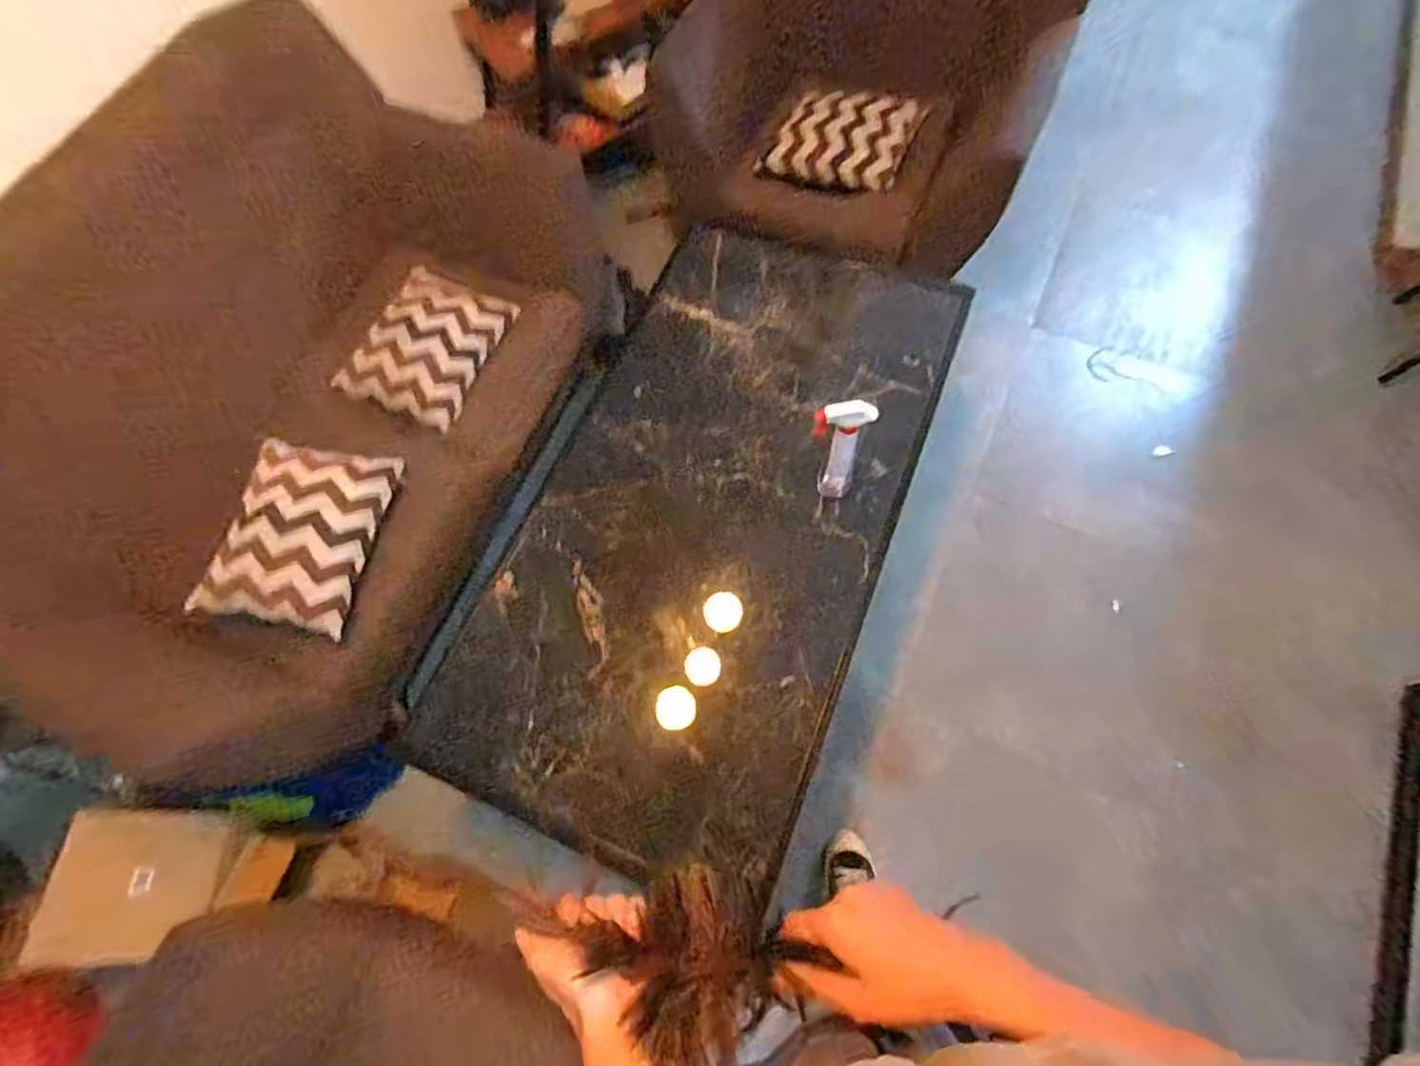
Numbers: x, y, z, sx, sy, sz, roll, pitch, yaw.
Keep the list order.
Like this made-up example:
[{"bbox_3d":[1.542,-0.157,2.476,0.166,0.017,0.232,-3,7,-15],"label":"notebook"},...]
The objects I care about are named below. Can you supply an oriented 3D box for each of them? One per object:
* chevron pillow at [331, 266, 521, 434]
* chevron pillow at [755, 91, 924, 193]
[{"bbox_3d":[-0.620,-0.425,1.394,0.248,0.115,0.344,19,70,11],"label":"chevron pillow"},{"bbox_3d":[0.332,-1.002,1.624,0.372,0.110,0.250,27,110,17],"label":"chevron pillow"}]

